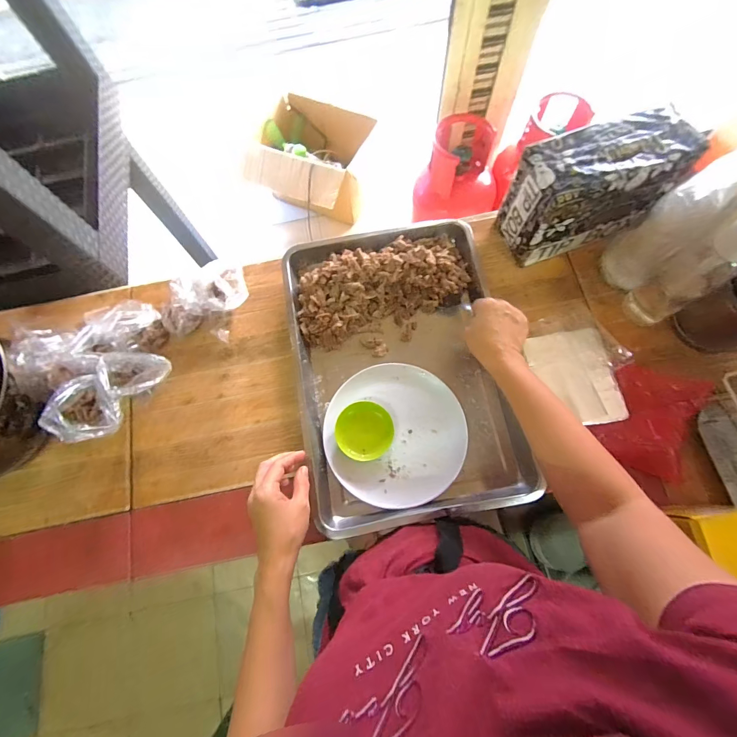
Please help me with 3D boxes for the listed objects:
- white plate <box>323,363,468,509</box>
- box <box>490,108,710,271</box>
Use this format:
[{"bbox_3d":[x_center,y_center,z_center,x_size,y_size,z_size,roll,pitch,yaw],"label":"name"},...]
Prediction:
[{"bbox_3d":[0.041,0.100,0.577,0.220,0.019,0.215,-1,73,2],"label":"white plate"},{"bbox_3d":[0.356,-0.285,0.595,0.233,0.168,0.105,-16,73,-2],"label":"box"}]

